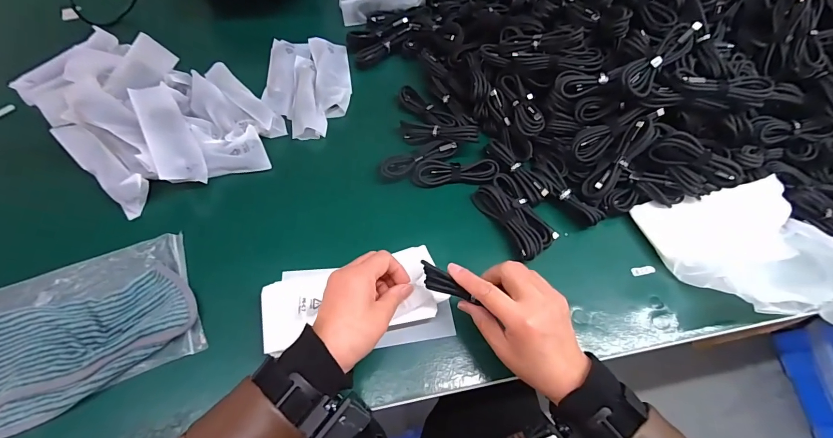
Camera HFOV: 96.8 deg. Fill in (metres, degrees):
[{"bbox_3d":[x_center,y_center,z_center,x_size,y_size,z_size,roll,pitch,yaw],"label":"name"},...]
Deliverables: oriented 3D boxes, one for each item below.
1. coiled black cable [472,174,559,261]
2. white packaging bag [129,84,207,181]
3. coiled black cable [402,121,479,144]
[{"bbox_3d":[0.127,-0.004,0.469,0.058,0.029,0.111,-26,66,-16],"label":"coiled black cable"},{"bbox_3d":[-0.321,-0.113,0.476,0.053,0.019,0.154,-12,62,-43],"label":"white packaging bag"},{"bbox_3d":[0.031,-0.120,0.516,0.110,0.023,0.021,5,60,16],"label":"coiled black cable"}]

